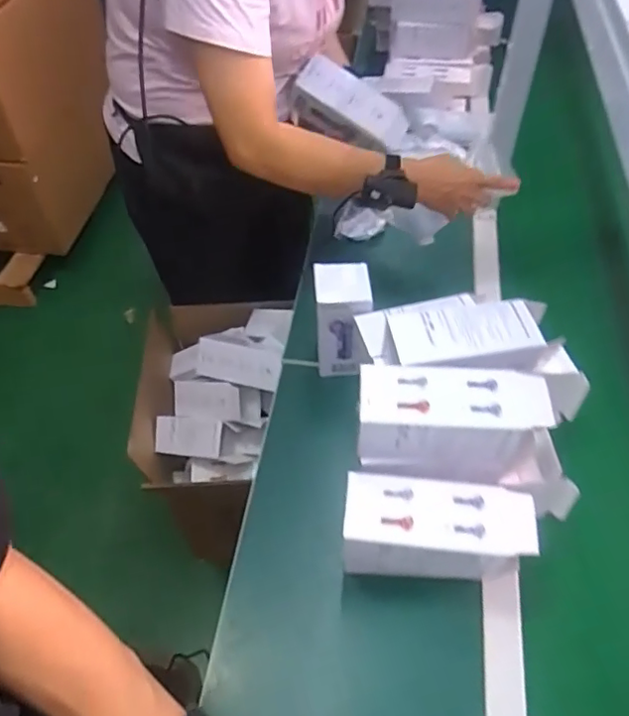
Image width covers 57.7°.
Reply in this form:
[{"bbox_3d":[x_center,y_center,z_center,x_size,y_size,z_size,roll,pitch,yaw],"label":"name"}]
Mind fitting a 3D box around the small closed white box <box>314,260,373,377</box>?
[{"bbox_3d":[0.036,-0.045,0.815,0.079,0.174,0.066,-9,52,-7],"label":"small closed white box"}]

